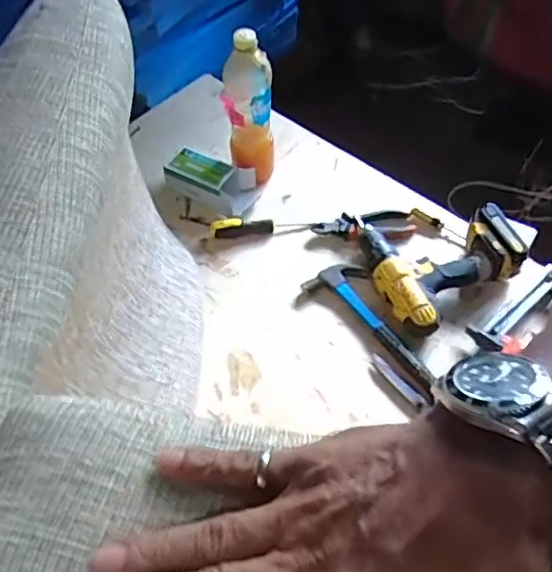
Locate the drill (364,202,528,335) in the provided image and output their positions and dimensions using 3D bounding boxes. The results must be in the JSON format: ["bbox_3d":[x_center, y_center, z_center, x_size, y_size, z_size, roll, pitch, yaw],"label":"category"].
[{"bbox_3d":[0.242,-0.056,0.909,0.223,0.071,0.202,-30,59,-17],"label":"drill"}]

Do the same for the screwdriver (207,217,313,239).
[{"bbox_3d":[-0.027,-0.104,0.987,0.166,0.033,0.028,-7,56,-2],"label":"screwdriver"}]

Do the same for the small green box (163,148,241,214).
[{"bbox_3d":[-0.126,-0.190,1.026,0.145,0.065,0.073,25,61,19],"label":"small green box"}]

